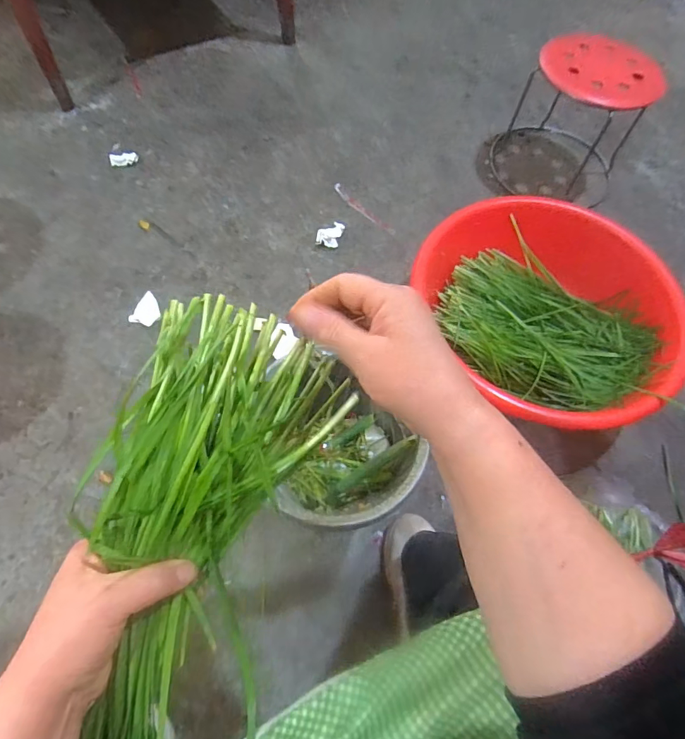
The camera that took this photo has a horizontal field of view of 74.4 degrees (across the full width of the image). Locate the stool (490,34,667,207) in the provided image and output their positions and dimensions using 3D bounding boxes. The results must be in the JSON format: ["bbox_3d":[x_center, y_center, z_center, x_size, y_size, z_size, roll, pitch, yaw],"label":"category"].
[{"bbox_3d":[0.594,-0.655,1.151,0.329,0.274,0.319,20,64,6],"label":"stool"}]

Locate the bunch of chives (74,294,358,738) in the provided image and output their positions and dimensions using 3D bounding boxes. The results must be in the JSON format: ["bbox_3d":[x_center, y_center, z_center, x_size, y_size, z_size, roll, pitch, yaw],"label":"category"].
[{"bbox_3d":[-0.098,0.128,0.318,0.136,0.076,0.343,13,90,3],"label":"bunch of chives"}]

